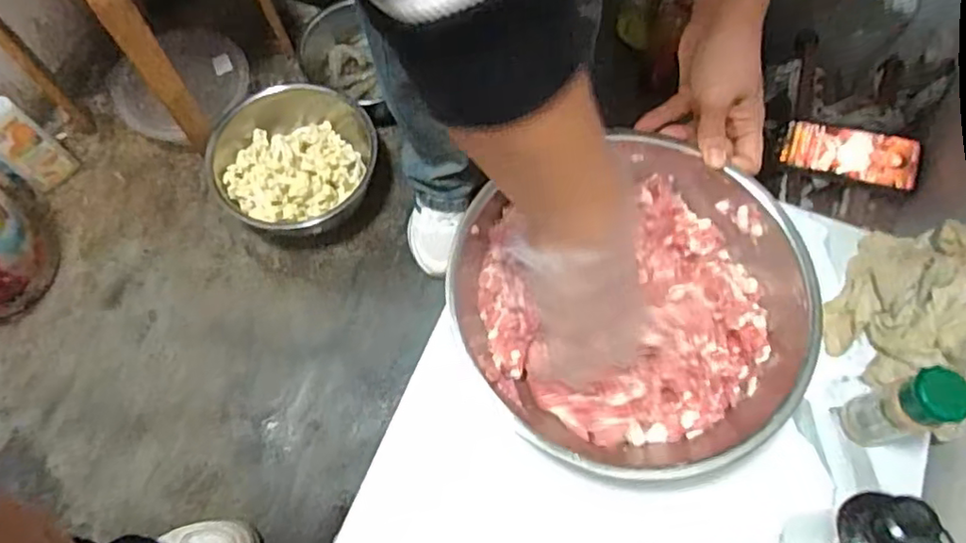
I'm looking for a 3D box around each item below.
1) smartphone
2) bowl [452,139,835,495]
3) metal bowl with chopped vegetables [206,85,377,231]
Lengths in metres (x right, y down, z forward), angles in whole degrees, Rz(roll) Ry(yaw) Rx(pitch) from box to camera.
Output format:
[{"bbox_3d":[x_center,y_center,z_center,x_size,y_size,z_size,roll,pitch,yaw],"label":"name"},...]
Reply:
[{"bbox_3d":[0.435,-0.143,0.748,0.145,0.010,0.075,17,67,21],"label":"smartphone"},{"bbox_3d":[0.126,0.031,0.489,0.273,0.075,0.246,-24,69,-10],"label":"bowl"},{"bbox_3d":[-0.314,-0.171,1.049,0.267,0.101,0.255,0,67,0],"label":"metal bowl with chopped vegetables"}]

